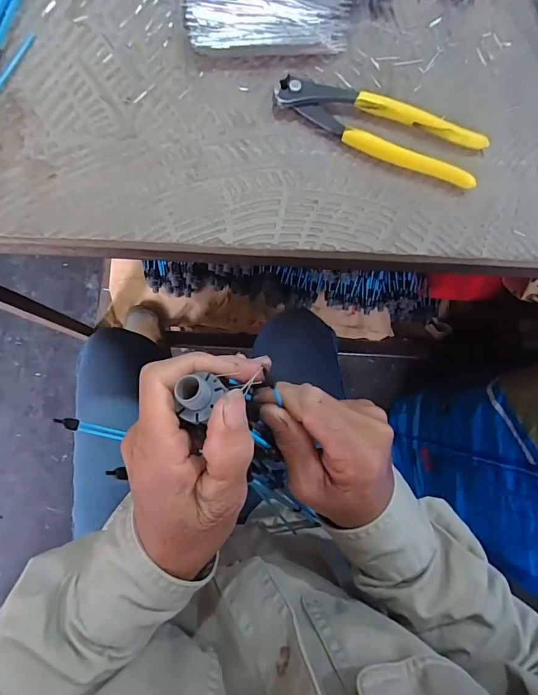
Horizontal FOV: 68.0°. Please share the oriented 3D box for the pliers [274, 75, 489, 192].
[{"bbox_3d":[0.084,-0.171,0.305,0.161,0.018,0.044,20,81,1],"label":"pliers"}]

